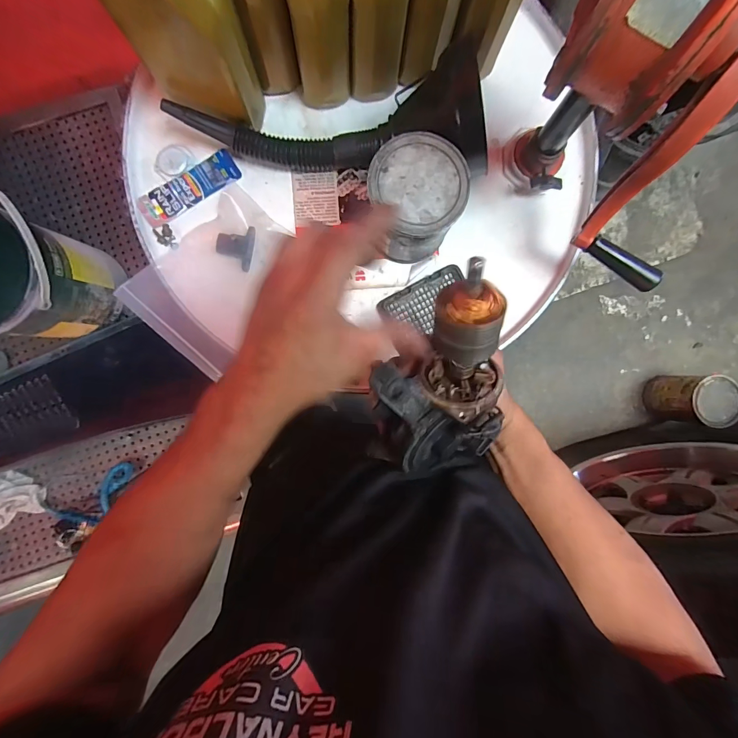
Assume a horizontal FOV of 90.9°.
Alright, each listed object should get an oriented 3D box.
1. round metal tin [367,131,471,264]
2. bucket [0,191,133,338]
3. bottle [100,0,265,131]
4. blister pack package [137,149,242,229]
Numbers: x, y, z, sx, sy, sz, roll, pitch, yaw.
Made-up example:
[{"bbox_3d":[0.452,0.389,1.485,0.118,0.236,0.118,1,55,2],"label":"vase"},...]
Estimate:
[{"bbox_3d":[0.050,-0.185,0.409,0.099,0.086,0.107,0,89,-2],"label":"round metal tin"},{"bbox_3d":[-0.516,-0.138,0.544,0.163,0.193,0.176,0,89,-2],"label":"bucket"},{"bbox_3d":[-0.172,-0.318,0.324,0.102,0.209,0.055,18,89,-1],"label":"bottle"},{"bbox_3d":[-0.222,-0.223,0.452,0.128,0.009,0.048,-35,90,-2],"label":"blister pack package"}]

